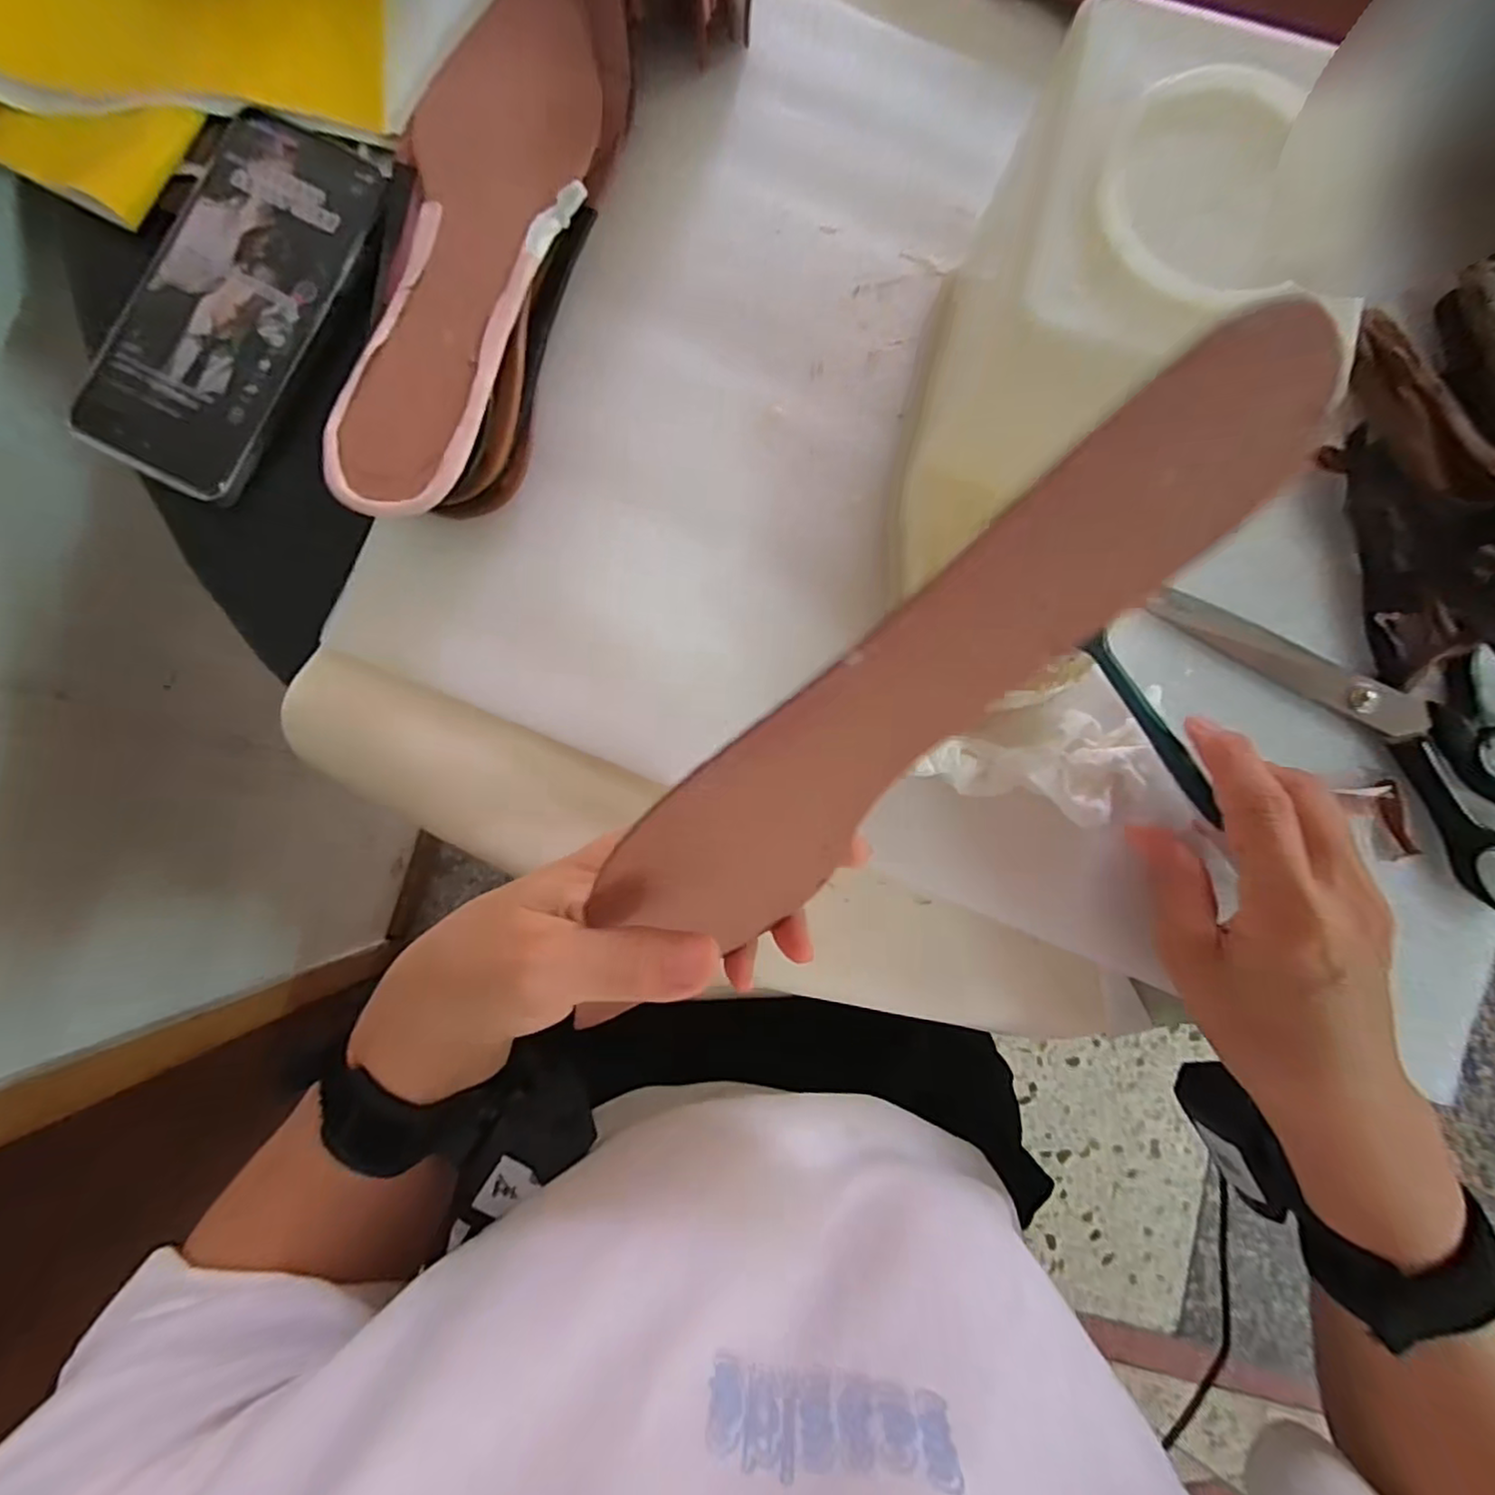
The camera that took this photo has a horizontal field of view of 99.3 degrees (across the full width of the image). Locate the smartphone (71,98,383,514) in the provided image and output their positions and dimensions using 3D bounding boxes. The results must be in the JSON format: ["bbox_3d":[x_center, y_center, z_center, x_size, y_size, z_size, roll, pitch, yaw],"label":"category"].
[{"bbox_3d":[-0.225,-0.195,0.276,0.080,0.006,0.165,23,85,1],"label":"smartphone"}]

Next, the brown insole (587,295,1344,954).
[{"bbox_3d":[0.042,-0.010,0.165,0.204,0.075,0.008,-45,44,26],"label":"brown insole"}]

